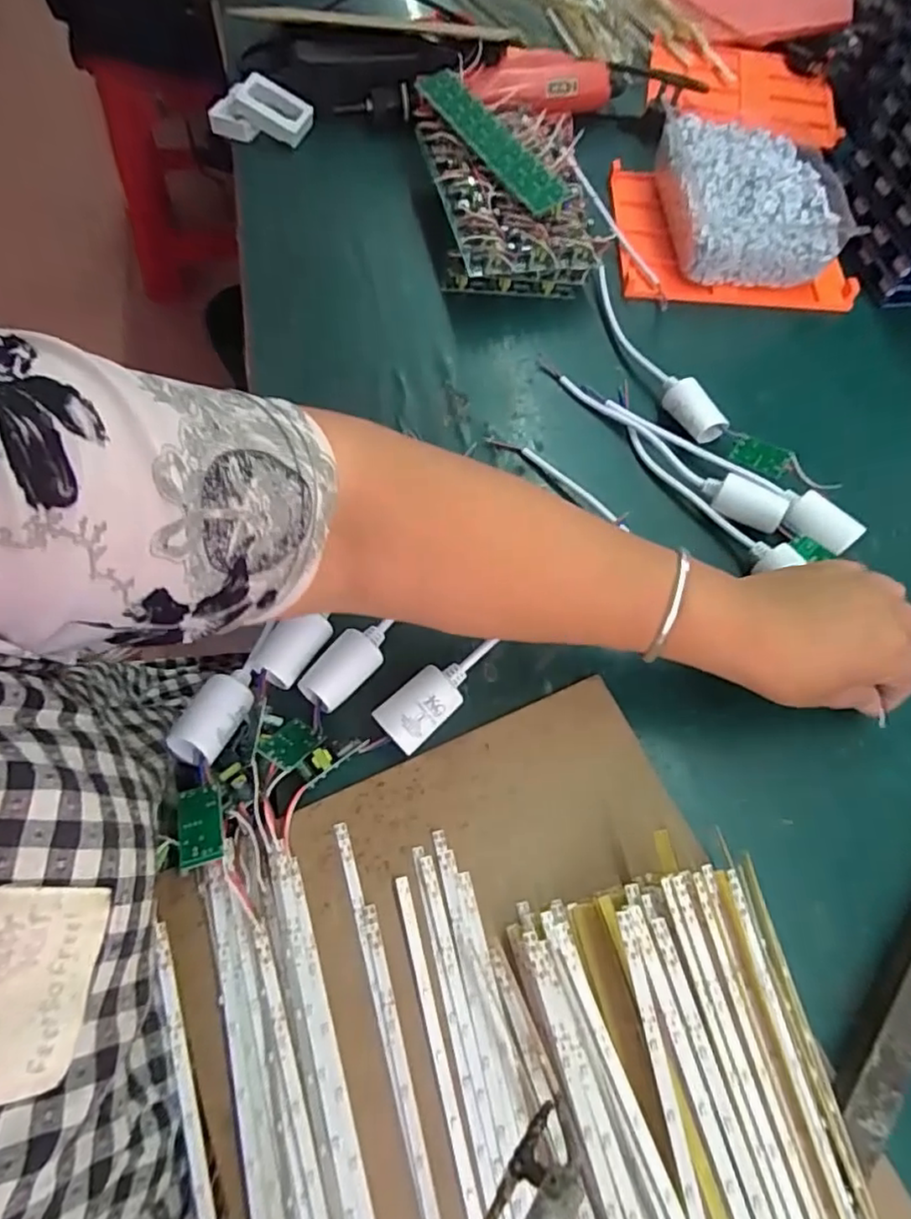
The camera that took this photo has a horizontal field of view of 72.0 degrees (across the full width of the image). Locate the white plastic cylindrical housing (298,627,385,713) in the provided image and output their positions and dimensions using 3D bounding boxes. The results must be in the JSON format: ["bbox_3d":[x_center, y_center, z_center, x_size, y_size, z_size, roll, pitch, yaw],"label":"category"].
[{"bbox_3d":[-0.060,0.032,0.351,0.025,0.021,0.053,41,68,15],"label":"white plastic cylindrical housing"}]

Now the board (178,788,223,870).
[{"bbox_3d":[-0.125,0.106,0.307,0.020,0.004,0.036,-9,59,-13],"label":"board"}]

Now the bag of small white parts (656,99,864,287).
[{"bbox_3d":[0.252,-0.350,0.536,0.140,0.051,0.165,1,64,-3],"label":"bag of small white parts"}]

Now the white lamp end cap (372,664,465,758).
[{"bbox_3d":[-0.016,0.053,0.344,0.052,0.026,0.028,-39,72,-20],"label":"white lamp end cap"}]

